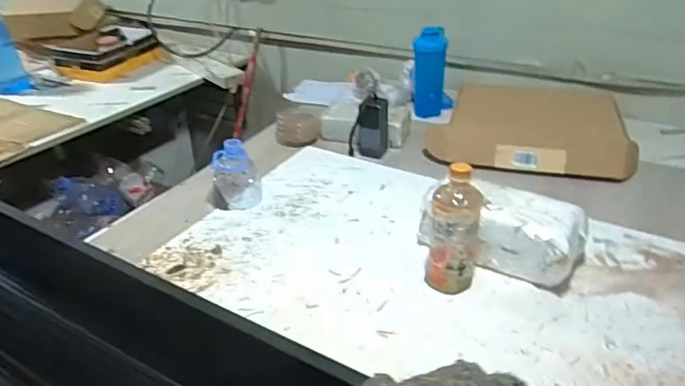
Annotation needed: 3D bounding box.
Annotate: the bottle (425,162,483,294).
[{"bbox_3d":[0.166,0.058,0.801,0.075,0.198,0.063,7,32,13],"label":"bottle"}]

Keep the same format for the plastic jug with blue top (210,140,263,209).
[{"bbox_3d":[-0.208,-0.040,1.054,0.086,0.124,0.078,-7,32,-8],"label":"plastic jug with blue top"}]

